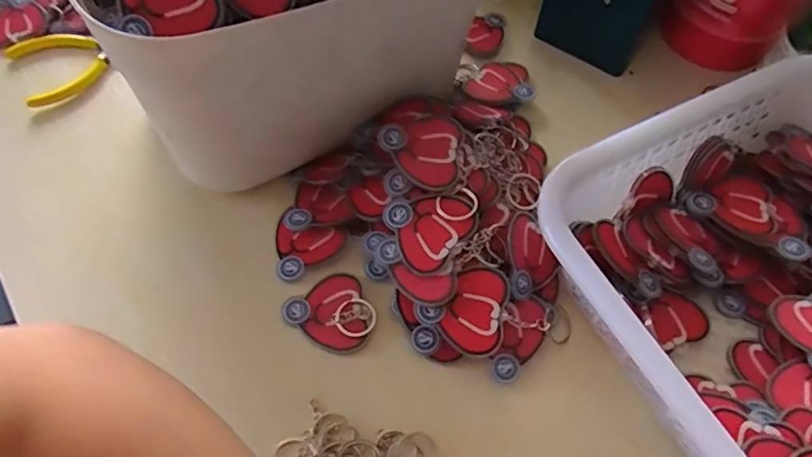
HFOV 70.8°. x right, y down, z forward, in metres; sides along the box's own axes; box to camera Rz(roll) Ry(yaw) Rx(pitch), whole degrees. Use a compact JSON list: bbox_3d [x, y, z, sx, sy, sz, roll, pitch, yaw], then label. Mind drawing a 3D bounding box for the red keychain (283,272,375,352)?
[{"bbox_3d":[-0.045,0.055,0.358,0.048,0.009,0.050,1,59,-1],"label":"red keychain"}]

